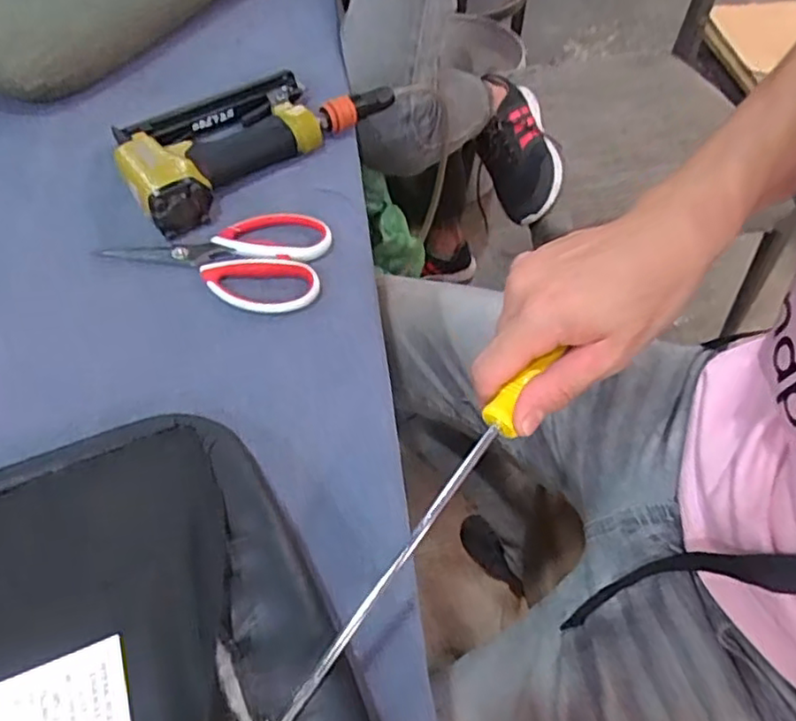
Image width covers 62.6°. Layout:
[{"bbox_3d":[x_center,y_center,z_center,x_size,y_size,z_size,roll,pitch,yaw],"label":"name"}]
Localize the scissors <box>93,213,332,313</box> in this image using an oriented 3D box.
[{"bbox_3d":[-0.148,-0.083,0.518,0.182,0.012,0.099,0,56,0],"label":"scissors"}]

